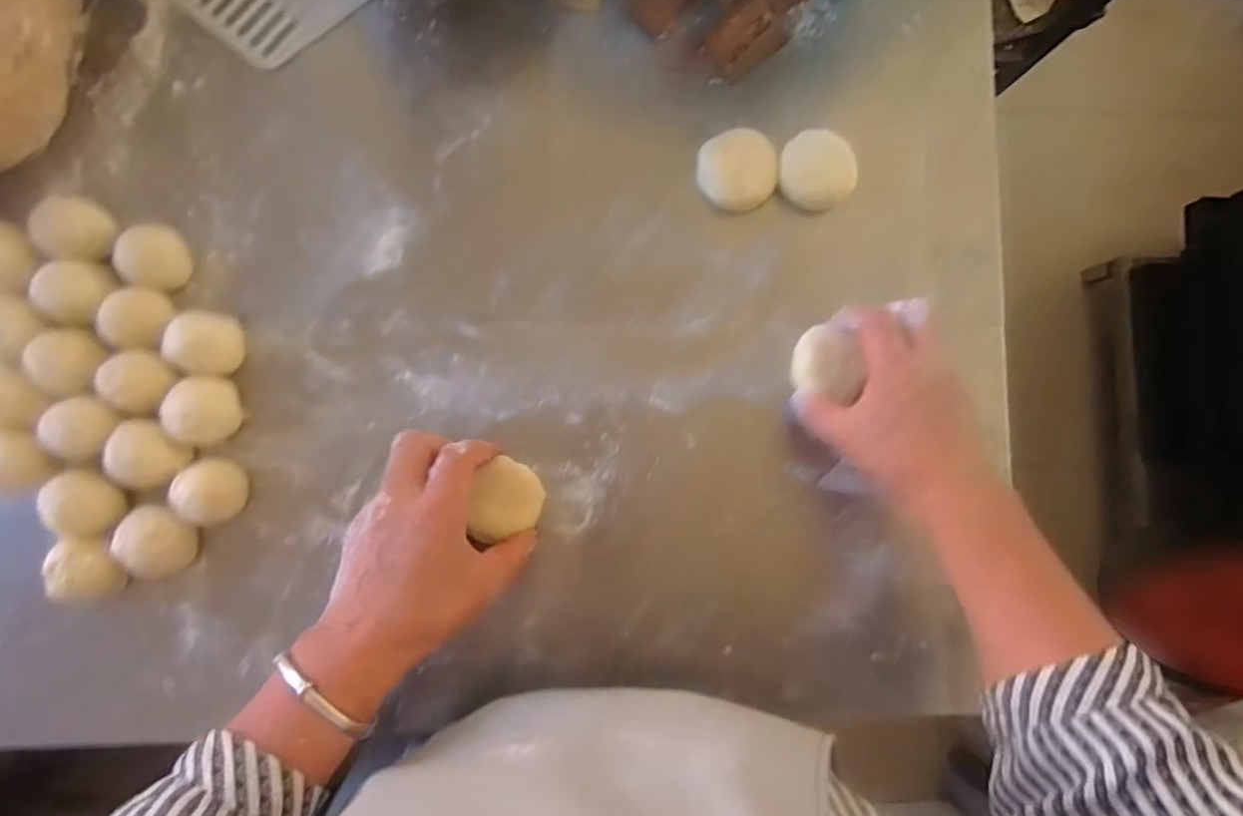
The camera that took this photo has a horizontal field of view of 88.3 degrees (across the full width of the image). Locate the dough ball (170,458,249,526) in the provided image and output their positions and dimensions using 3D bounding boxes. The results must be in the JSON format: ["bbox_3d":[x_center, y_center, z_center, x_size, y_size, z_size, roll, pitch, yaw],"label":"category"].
[{"bbox_3d":[-0.275,0.057,0.431,0.037,0.032,0.041,-18,87,-5],"label":"dough ball"}]

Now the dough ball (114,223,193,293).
[{"bbox_3d":[-0.321,-0.103,0.441,0.037,0.033,0.042,16,85,-3],"label":"dough ball"}]

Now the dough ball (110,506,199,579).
[{"bbox_3d":[-0.307,0.089,0.424,0.039,0.036,0.045,10,85,-3],"label":"dough ball"}]

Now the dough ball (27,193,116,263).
[{"bbox_3d":[-0.367,-0.121,0.430,0.043,0.029,0.045,0,86,-4],"label":"dough ball"}]

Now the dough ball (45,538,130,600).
[{"bbox_3d":[-0.344,0.104,0.415,0.036,0.030,0.040,-4,86,-4],"label":"dough ball"}]

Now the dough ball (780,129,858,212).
[{"bbox_3d":[0.148,-0.178,0.485,0.056,0.024,0.054,0,86,-4],"label":"dough ball"}]

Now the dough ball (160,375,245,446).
[{"bbox_3d":[-0.280,0.002,0.429,0.037,0.034,0.045,1,86,-4],"label":"dough ball"}]

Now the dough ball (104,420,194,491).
[{"bbox_3d":[-0.313,0.032,0.421,0.042,0.032,0.037,-44,90,-6],"label":"dough ball"}]

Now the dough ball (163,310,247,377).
[{"bbox_3d":[-0.285,-0.044,0.439,0.041,0.036,0.045,10,85,-3],"label":"dough ball"}]

